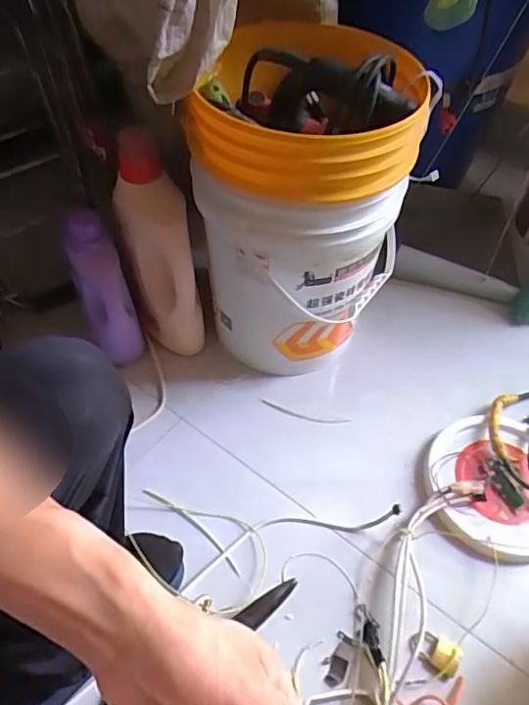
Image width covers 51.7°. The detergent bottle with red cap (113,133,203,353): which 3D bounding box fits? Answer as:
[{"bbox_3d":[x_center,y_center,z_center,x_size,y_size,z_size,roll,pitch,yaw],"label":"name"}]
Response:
[{"bbox_3d":[-0.176,-0.145,0.891,0.087,0.362,0.155,-25,58,-20],"label":"detergent bottle with red cap"}]

